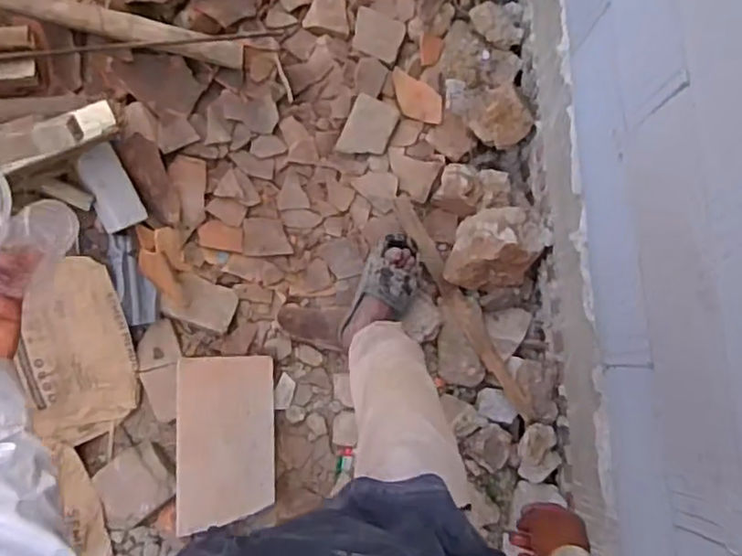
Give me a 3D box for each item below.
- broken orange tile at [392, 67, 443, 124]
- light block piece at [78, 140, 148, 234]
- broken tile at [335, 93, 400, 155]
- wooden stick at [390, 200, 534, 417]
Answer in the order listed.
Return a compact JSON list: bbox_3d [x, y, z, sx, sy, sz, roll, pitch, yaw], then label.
[{"bbox_3d":[0.107,-0.425,1.581,0.146,0.032,0.084,27,82,3],"label":"broken orange tile"},{"bbox_3d":[-0.563,-0.190,1.433,0.094,0.043,0.181,-28,100,-22],"label":"light block piece"},{"bbox_3d":[-0.006,-0.349,1.563,0.106,0.015,0.140,25,100,-3],"label":"broken tile"},{"bbox_3d":[0.203,0.066,1.509,0.060,0.044,0.570,-30,83,-5],"label":"wooden stick"}]

